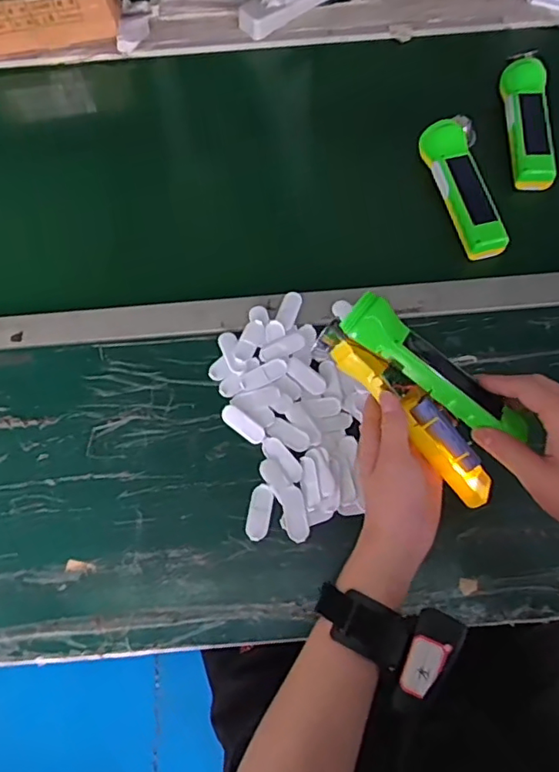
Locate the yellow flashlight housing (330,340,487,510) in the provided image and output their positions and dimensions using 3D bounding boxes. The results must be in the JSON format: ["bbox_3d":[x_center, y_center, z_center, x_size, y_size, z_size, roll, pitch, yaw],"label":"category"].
[{"bbox_3d":[0.107,0.027,0.441,0.164,0.027,0.036,46,73,-1],"label":"yellow flashlight housing"}]

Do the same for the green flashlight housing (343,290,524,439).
[{"bbox_3d":[0.121,-0.013,0.434,0.154,0.028,0.041,37,71,4],"label":"green flashlight housing"}]

